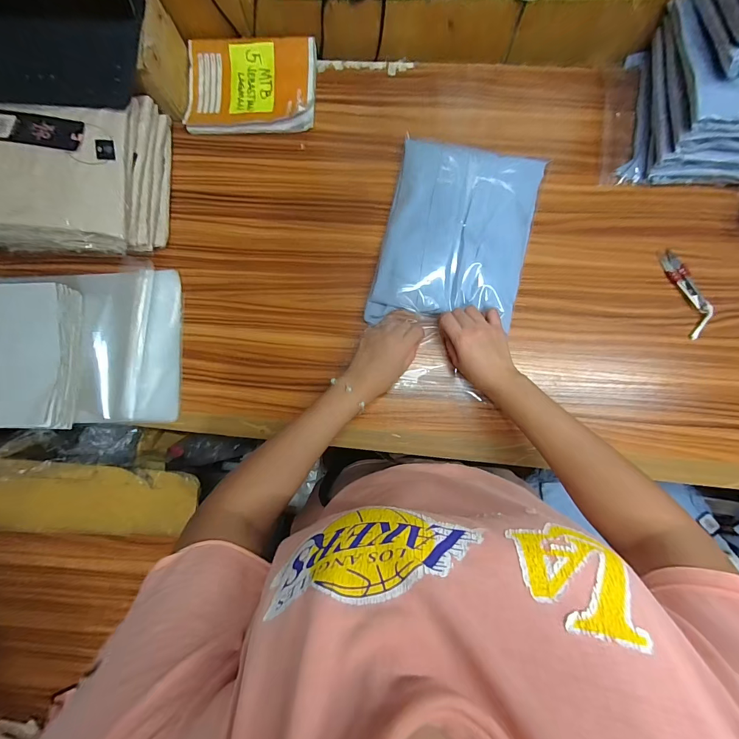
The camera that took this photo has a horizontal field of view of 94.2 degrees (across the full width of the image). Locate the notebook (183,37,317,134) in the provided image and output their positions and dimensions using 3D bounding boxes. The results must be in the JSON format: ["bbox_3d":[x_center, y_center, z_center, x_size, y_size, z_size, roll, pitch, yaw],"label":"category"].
[{"bbox_3d":[-0.186,-0.446,0.543,0.201,0.022,0.142,2,86,4],"label":"notebook"}]

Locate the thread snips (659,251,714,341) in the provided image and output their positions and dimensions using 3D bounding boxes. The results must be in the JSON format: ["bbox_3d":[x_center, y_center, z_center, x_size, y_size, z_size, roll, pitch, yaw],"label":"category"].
[{"bbox_3d":[0.450,-0.108,0.483,0.035,0.010,0.124,-17,85,2],"label":"thread snips"}]

